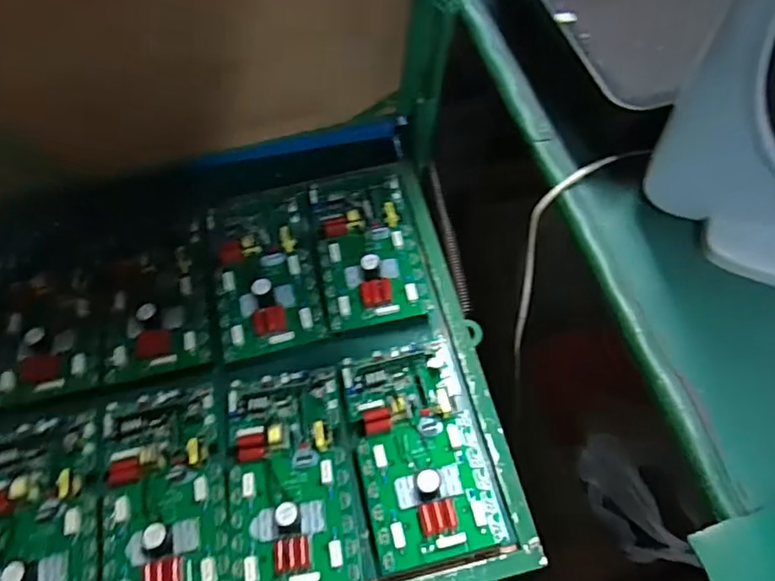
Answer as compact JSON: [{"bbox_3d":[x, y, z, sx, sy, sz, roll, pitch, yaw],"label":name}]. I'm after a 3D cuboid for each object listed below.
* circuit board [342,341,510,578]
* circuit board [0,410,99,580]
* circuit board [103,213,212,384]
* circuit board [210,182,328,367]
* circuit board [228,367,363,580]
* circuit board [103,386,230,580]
[{"bbox_3d":[0.032,0.162,0.617,0.131,0.026,0.227,-13,60,-3],"label":"circuit board"},{"bbox_3d":[-0.368,0.241,0.595,0.130,0.030,0.235,-15,60,-5],"label":"circuit board"},{"bbox_3d":[-0.293,-0.004,0.732,0.128,0.033,0.224,-11,60,-2],"label":"circuit board"},{"bbox_3d":[-0.159,-0.043,0.750,0.133,0.033,0.247,-13,60,-3],"label":"circuit board"},{"bbox_3d":[-0.107,0.192,0.614,0.125,0.035,0.232,-10,60,-2],"label":"circuit board"},{"bbox_3d":[-0.238,0.210,0.604,0.120,0.031,0.230,-14,60,-4],"label":"circuit board"}]

